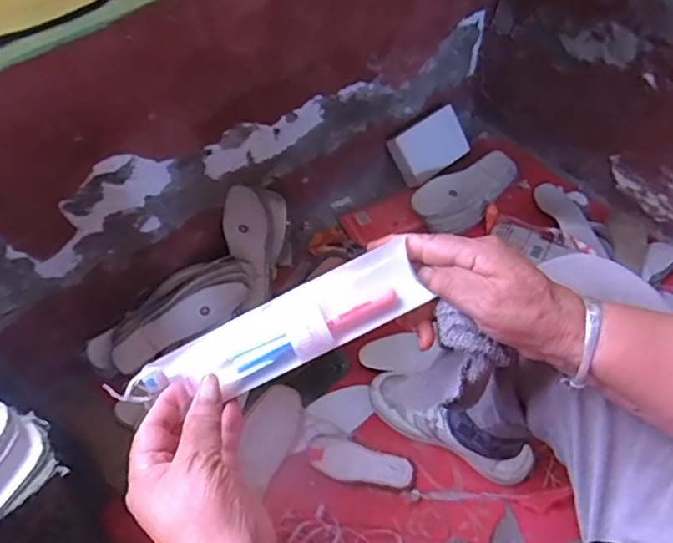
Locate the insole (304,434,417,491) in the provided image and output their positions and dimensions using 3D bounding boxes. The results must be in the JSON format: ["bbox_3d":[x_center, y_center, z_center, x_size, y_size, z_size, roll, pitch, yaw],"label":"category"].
[{"bbox_3d":[0.033,0.273,0.838,0.147,0.014,0.056,15,56,12],"label":"insole"}]

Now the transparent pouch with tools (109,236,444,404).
[{"bbox_3d":[-0.043,0.043,0.391,0.206,0.022,0.047,-24,56,-1],"label":"transparent pouch with tools"}]

